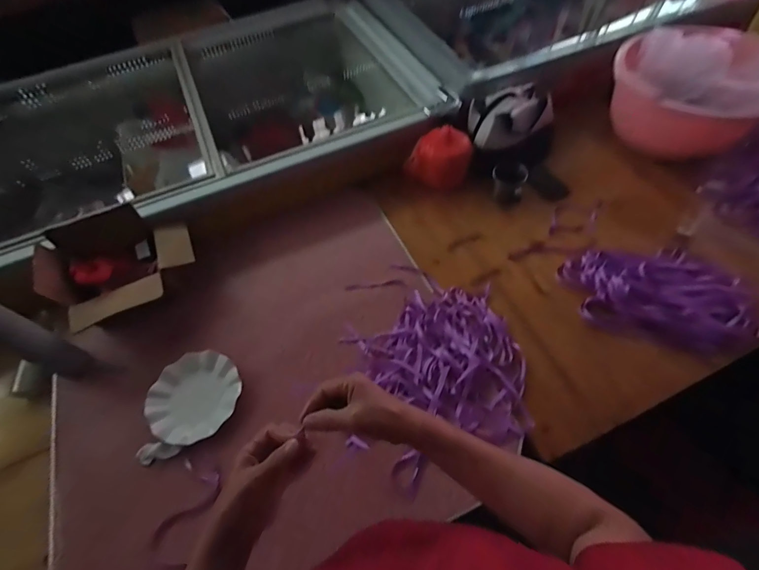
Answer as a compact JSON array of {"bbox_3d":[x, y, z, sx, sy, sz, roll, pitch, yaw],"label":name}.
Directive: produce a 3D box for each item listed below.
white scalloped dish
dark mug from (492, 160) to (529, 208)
[{"bbox_3d":[-0.378,0.228,0.794,0.178,0.026,0.180,-2,57,3],"label":"white scalloped dish"},{"bbox_3d":[0.332,-0.260,0.996,0.084,0.082,0.092,17,60,15],"label":"dark mug"}]

